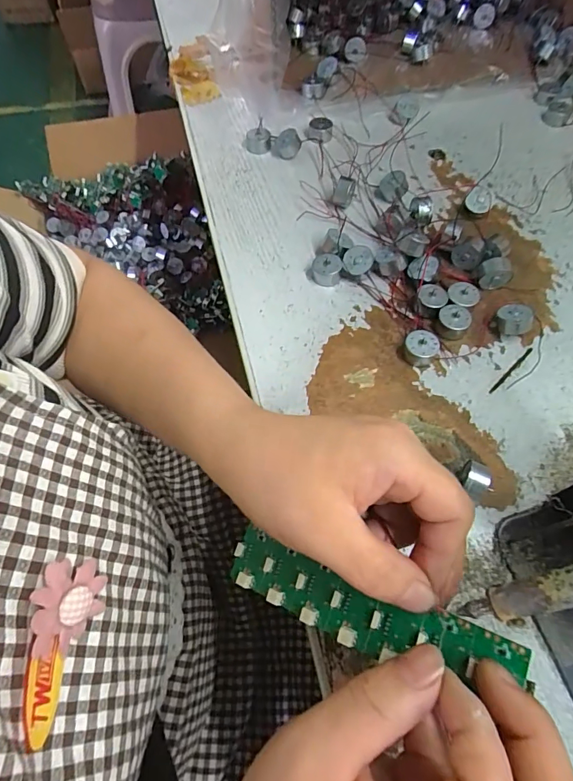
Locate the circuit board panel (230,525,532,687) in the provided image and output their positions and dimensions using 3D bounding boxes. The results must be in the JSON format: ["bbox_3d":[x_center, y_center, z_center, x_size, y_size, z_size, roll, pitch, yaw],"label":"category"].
[{"bbox_3d":[0.031,0.098,0.193,0.135,0.007,0.029,7,59,31],"label":"circuit board panel"}]

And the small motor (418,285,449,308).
[{"bbox_3d":[0.111,-0.069,0.325,0.021,0.012,0.022,13,63,8],"label":"small motor"}]

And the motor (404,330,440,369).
[{"bbox_3d":[0.096,-0.030,0.305,0.023,0.015,0.021,0,62,1],"label":"motor"}]

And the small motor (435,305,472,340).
[{"bbox_3d":[0.124,-0.052,0.316,0.022,0.014,0.021,0,62,1],"label":"small motor"}]

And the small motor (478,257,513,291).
[{"bbox_3d":[0.163,-0.091,0.331,0.024,0.025,0.014,7,62,4],"label":"small motor"}]

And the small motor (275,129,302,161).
[{"bbox_3d":[0.002,-0.240,0.415,0.025,0.021,0.014,0,62,1],"label":"small motor"}]

